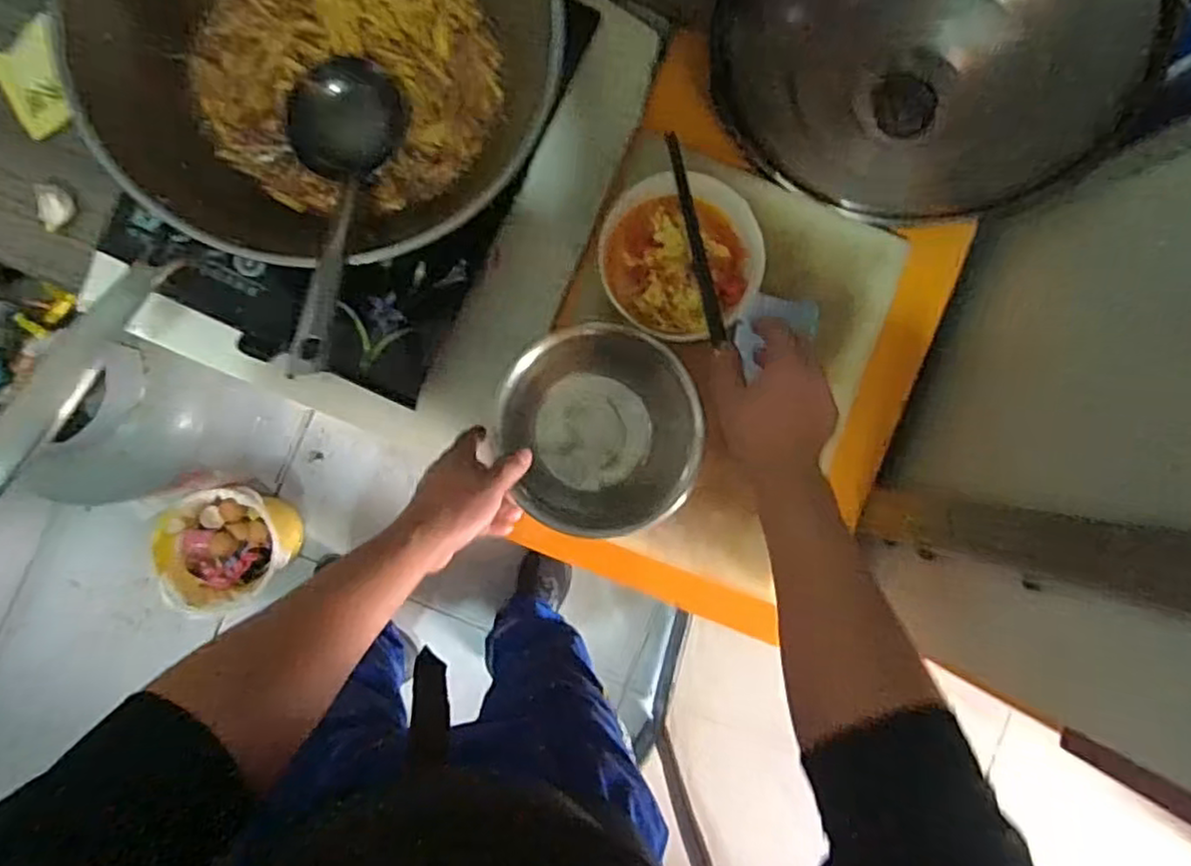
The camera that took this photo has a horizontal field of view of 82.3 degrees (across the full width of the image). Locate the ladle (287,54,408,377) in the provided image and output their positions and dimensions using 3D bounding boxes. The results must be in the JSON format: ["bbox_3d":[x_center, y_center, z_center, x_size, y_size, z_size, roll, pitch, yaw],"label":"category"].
[{"bbox_3d":[-0.192,-0.170,0.487,0.092,0.052,0.225,2,66,-4],"label":"ladle"}]

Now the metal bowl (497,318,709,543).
[{"bbox_3d":[0.000,-0.004,0.644,0.180,0.101,0.170,5,90,-4],"label":"metal bowl"}]

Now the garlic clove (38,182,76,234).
[{"bbox_3d":[-0.496,-0.207,0.626,0.027,0.017,0.043,-5,90,-4],"label":"garlic clove"}]

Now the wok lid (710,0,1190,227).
[{"bbox_3d":[0.259,-0.299,0.547,0.329,0.315,0.085,25,64,-1],"label":"wok lid"}]

